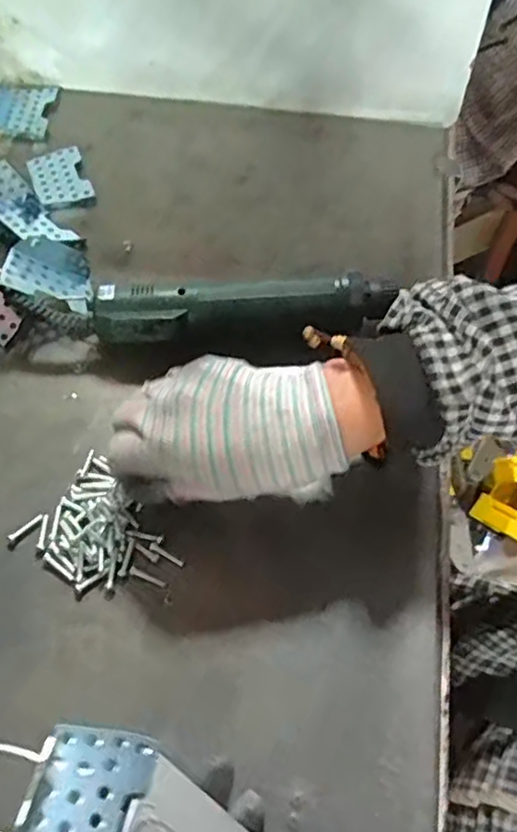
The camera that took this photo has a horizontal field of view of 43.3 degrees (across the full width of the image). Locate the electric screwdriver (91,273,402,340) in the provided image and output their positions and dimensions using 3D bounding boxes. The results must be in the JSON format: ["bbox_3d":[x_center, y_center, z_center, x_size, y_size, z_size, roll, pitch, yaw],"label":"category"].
[{"bbox_3d":[-0.008,-0.071,0.453,0.208,0.044,0.040,-7,58,-5],"label":"electric screwdriver"}]

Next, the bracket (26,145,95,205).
[{"bbox_3d":[-0.172,-0.208,0.562,0.046,0.004,0.069,-17,60,-11],"label":"bracket"}]

